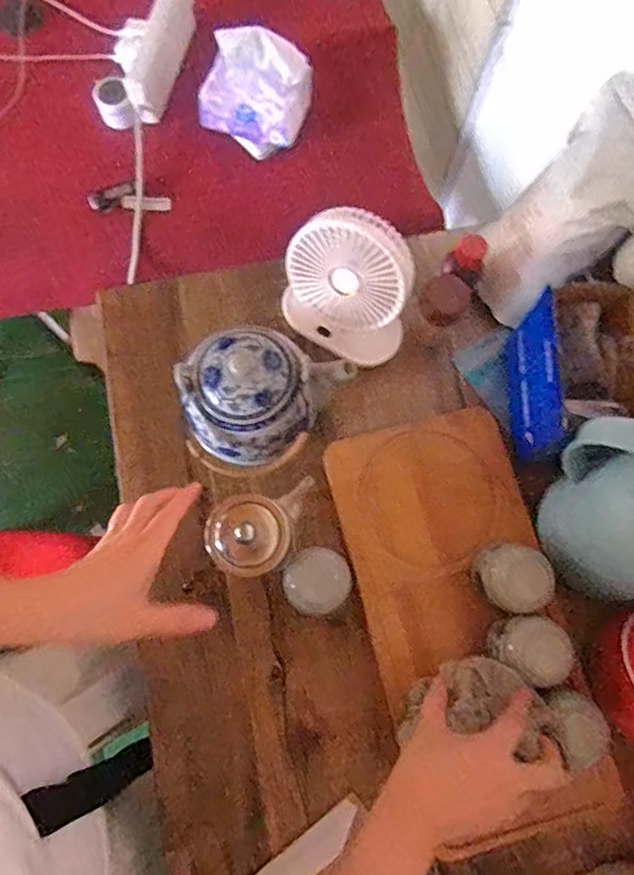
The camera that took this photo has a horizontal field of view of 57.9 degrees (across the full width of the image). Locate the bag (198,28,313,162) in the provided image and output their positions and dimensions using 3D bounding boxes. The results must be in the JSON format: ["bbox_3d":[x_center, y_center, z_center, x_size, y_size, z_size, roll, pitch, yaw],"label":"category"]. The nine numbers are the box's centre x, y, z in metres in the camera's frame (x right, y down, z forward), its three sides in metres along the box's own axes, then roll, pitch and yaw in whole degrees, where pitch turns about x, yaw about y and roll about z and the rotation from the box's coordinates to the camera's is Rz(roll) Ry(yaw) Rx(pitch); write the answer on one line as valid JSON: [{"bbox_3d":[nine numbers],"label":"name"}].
[{"bbox_3d":[-0.084,-0.491,0.808,0.133,0.101,0.118,29,76,6],"label":"bag"}]

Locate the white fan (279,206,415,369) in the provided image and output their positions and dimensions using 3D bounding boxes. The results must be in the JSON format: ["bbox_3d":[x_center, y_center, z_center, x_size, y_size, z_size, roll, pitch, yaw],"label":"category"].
[{"bbox_3d":[0.032,-0.152,0.598,0.132,0.179,0.068,26,76,5],"label":"white fan"}]

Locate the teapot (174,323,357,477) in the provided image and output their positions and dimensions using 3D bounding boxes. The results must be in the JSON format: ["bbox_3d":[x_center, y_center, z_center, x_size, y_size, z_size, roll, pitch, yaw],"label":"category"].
[{"bbox_3d":[-0.068,-0.035,0.589,0.136,0.111,0.146,0,75,-1],"label":"teapot"}]

